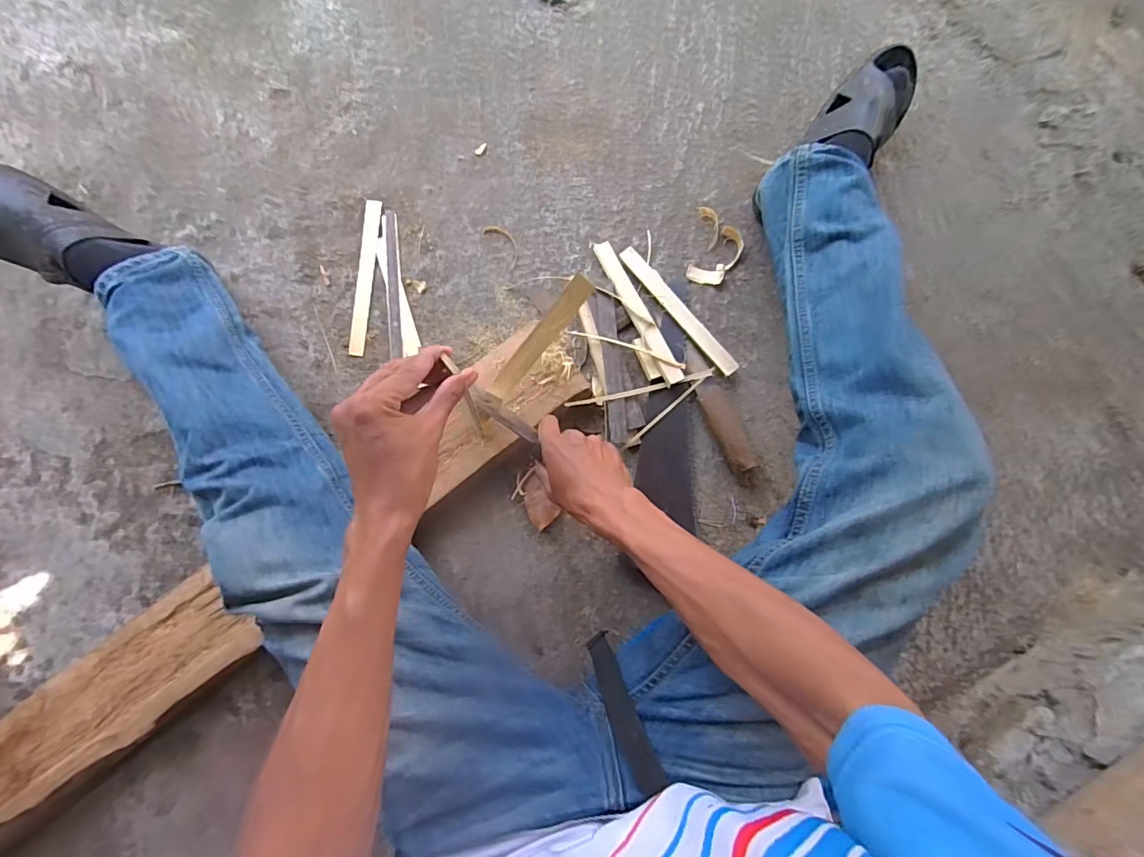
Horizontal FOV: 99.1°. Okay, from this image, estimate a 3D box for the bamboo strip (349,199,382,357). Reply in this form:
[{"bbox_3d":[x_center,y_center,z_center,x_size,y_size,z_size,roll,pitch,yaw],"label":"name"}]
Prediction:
[{"bbox_3d":[-0.295,-0.217,0.699,0.024,0.005,0.227,5,83,-1],"label":"bamboo strip"}]

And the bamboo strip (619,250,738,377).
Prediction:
[{"bbox_3d":[0.147,-0.164,0.677,0.025,0.009,0.226,-40,82,8],"label":"bamboo strip"}]

